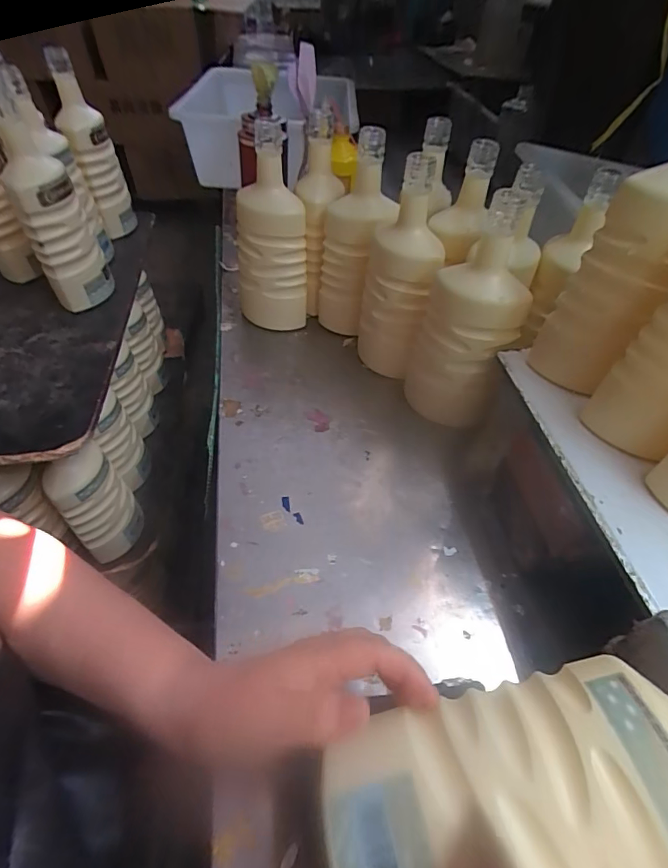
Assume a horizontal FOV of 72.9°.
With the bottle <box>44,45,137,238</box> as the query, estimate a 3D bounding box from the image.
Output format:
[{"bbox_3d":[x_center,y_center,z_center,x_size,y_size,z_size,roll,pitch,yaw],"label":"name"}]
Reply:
[{"bbox_3d":[-0.340,-0.395,0.647,0.062,0.230,0.061,-20,52,-16],"label":"bottle"}]

